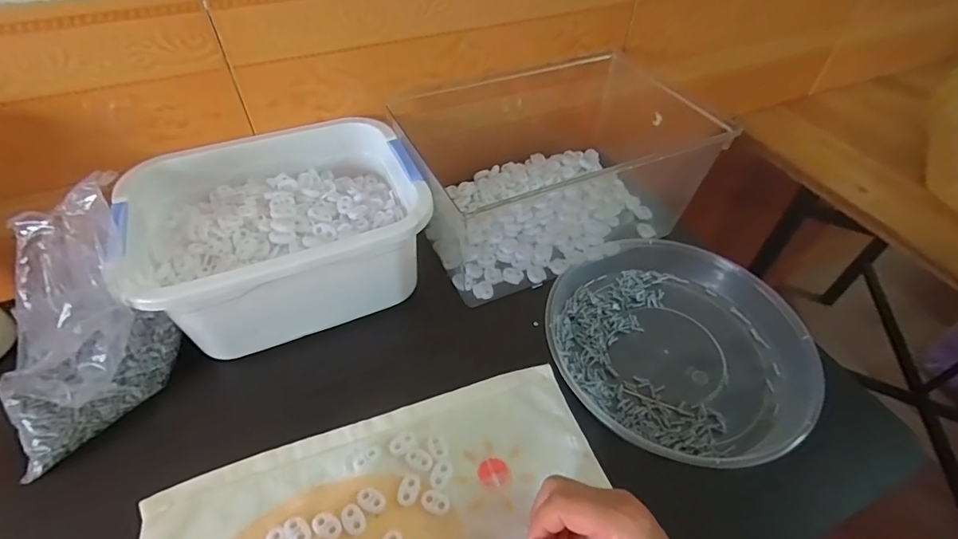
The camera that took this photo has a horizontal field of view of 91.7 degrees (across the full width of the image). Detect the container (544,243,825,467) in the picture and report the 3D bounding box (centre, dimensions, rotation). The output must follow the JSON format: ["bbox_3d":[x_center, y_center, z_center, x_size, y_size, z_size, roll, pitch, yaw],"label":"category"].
[{"bbox_3d":[0.180,0.063,0.438,0.219,0.039,0.235,0,48,-1],"label":"container"}]

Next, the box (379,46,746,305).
[{"bbox_3d":[0.086,-0.124,0.536,0.310,0.127,0.224,-18,50,-16],"label":"box"}]

